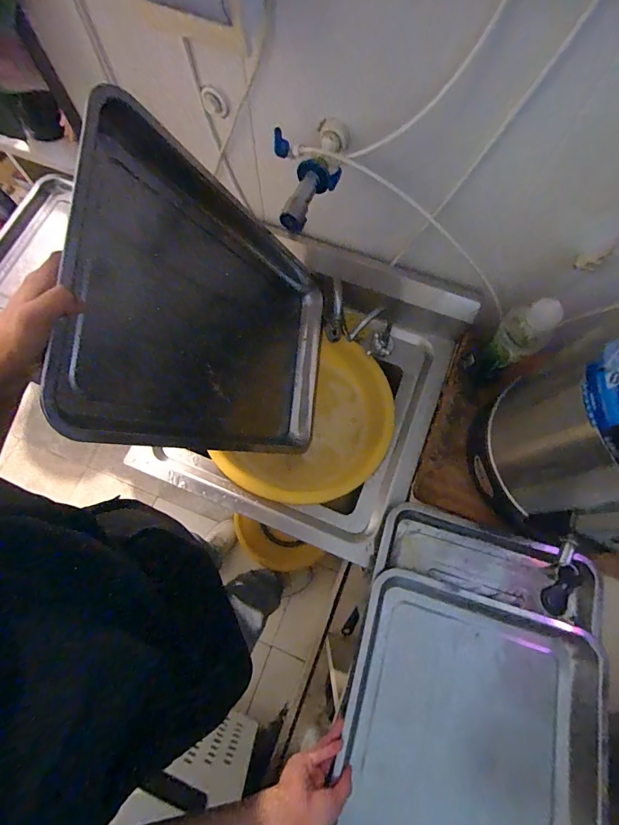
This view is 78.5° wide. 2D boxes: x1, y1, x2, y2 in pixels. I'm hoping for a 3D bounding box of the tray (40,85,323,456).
[{"bbox_3d":[-0.117,-0.128,0.571,0.056,0.496,0.331,4,85,29],"label":"tray"}]

